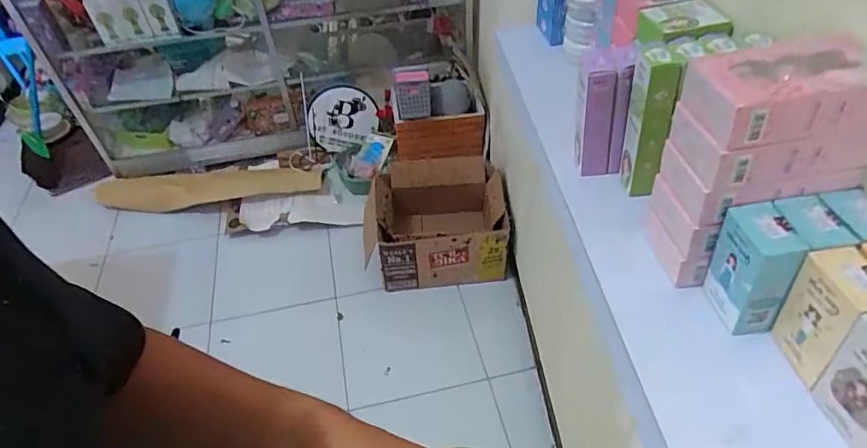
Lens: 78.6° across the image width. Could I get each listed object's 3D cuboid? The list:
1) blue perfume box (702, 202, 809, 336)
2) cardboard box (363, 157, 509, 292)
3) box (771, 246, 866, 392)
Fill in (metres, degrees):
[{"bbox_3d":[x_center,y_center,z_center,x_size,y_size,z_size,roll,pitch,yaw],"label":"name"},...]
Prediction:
[{"bbox_3d":[0.217,0.031,0.367,0.031,0.079,0.054,-6,46,-2],"label":"blue perfume box"},{"bbox_3d":[0.010,-0.009,1.676,0.418,0.240,0.350,-2,46,2],"label":"cardboard box"},{"bbox_3d":[0.247,0.058,0.331,0.030,0.077,0.051,-7,46,-3],"label":"box"}]

